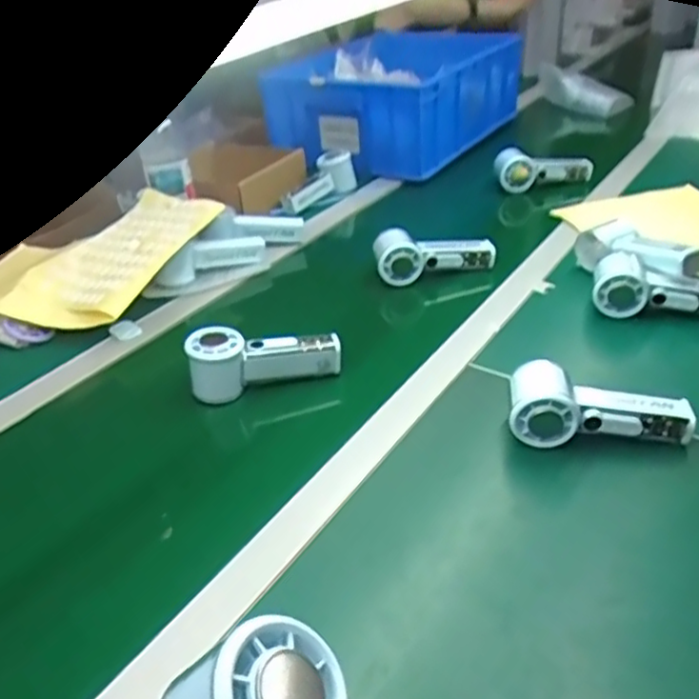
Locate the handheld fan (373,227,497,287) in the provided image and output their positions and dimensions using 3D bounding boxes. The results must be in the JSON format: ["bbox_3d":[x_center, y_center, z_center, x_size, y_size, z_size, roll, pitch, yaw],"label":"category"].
[{"bbox_3d":[0.111,-0.123,0.865,0.153,0.051,0.063,-3,33,2],"label":"handheld fan"}]

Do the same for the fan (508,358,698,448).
[{"bbox_3d":[0.214,0.057,0.579,0.152,0.063,0.057,8,34,16],"label":"fan"}]

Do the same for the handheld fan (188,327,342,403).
[{"bbox_3d":[-0.085,0.018,0.695,0.146,0.074,0.043,-6,33,-3],"label":"handheld fan"}]

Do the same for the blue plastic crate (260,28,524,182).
[{"bbox_3d":[0.119,-0.555,1.412,0.377,0.126,0.611,16,37,21],"label":"blue plastic crate"}]

